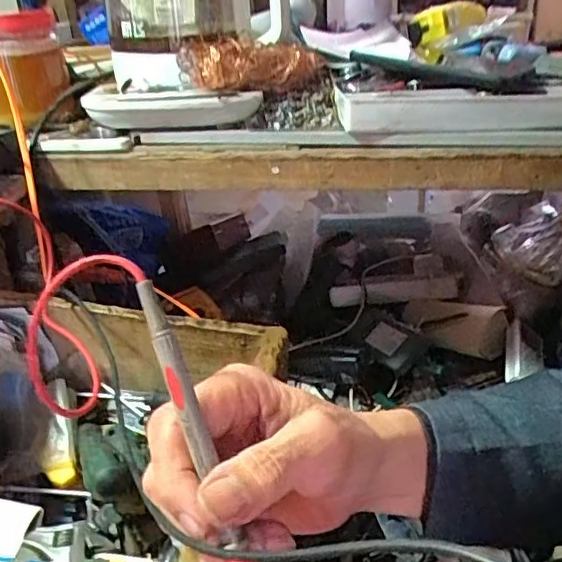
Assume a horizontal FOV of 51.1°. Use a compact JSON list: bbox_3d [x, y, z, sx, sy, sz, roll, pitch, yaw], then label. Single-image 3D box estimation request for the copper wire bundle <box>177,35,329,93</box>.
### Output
[{"bbox_3d":[-0.025,-0.204,0.550,0.128,0.049,0.059,-20,33,-31],"label":"copper wire bundle"}]

